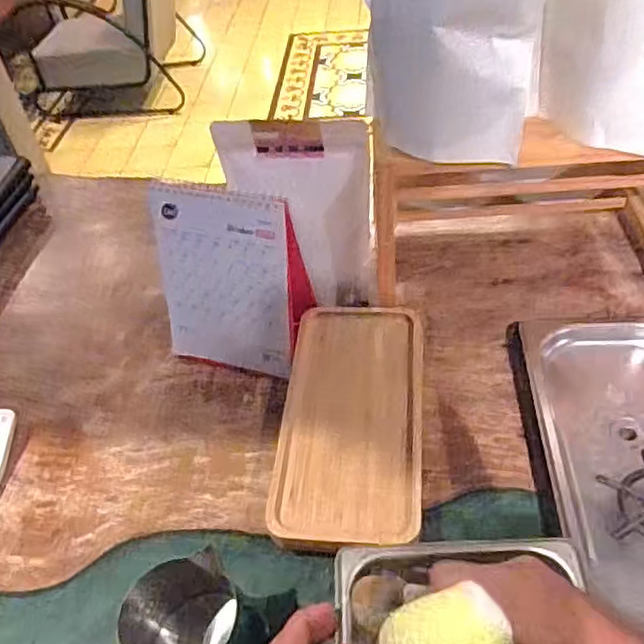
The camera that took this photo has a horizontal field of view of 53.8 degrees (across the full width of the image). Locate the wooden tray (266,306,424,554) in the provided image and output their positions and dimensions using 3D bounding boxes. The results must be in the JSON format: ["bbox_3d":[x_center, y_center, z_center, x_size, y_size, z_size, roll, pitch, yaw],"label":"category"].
[{"bbox_3d":[0.033,0.099,0.645,0.138,0.042,0.279,2,47,8],"label":"wooden tray"}]

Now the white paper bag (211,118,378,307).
[{"bbox_3d":[-0.019,-0.107,0.697,0.154,0.237,0.028,-2,36,5],"label":"white paper bag"}]

